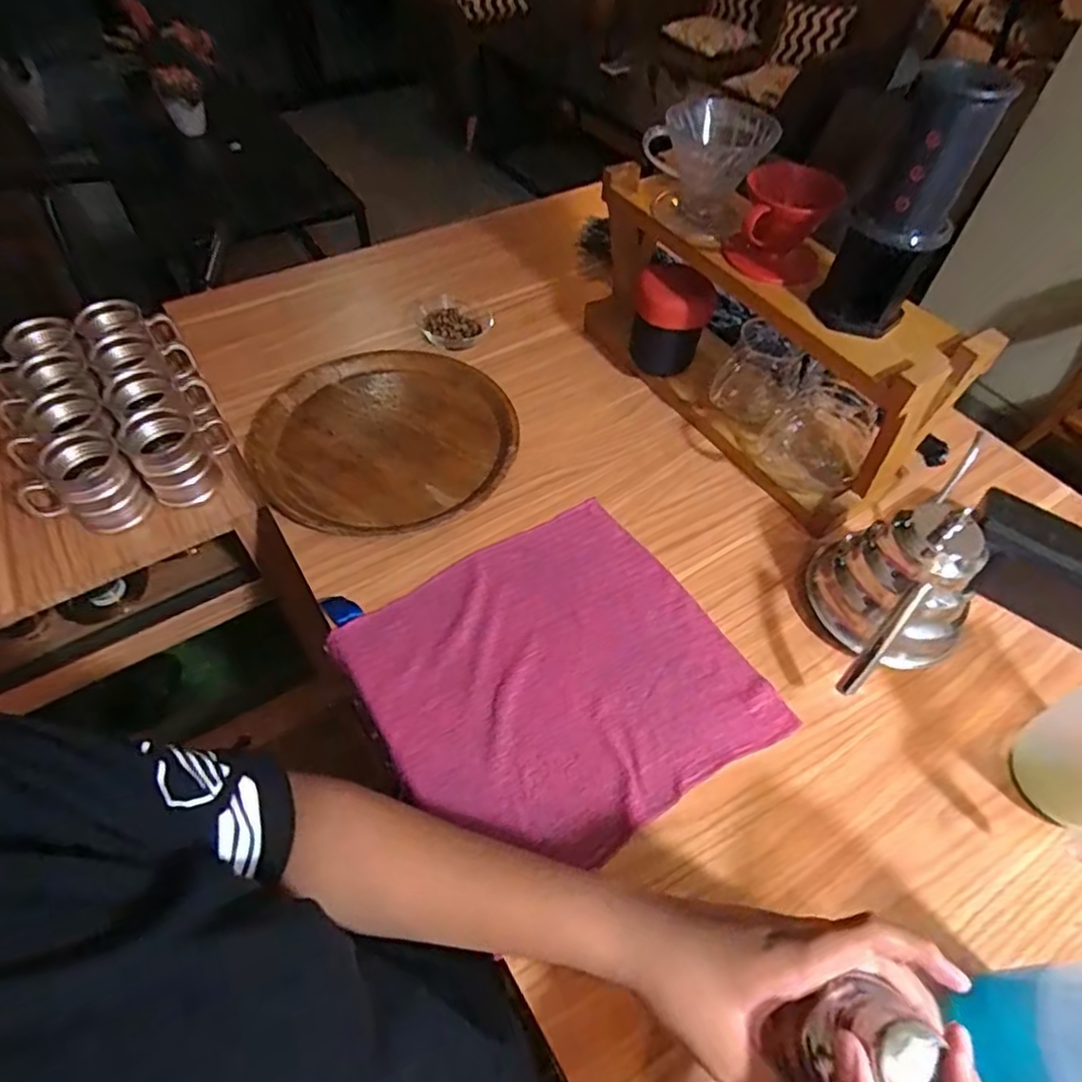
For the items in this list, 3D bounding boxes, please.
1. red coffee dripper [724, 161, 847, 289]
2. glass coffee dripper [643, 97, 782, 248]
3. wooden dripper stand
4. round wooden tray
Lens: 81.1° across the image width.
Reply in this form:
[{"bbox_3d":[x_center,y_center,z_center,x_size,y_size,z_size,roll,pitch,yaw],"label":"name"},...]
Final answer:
[{"bbox_3d":[0.234,-0.307,0.611,0.089,0.084,0.094,19,55,11],"label":"red coffee dripper"},{"bbox_3d":[0.168,-0.377,0.651,0.108,0.112,0.090,23,56,14],"label":"glass coffee dripper"},{"bbox_3d":[0.235,-0.228,0.712,0.179,0.214,0.419,-24,58,-19],"label":"wooden dripper stand"},{"bbox_3d":[-0.184,-0.128,0.730,0.283,0.033,0.285,1,53,-2],"label":"round wooden tray"}]

